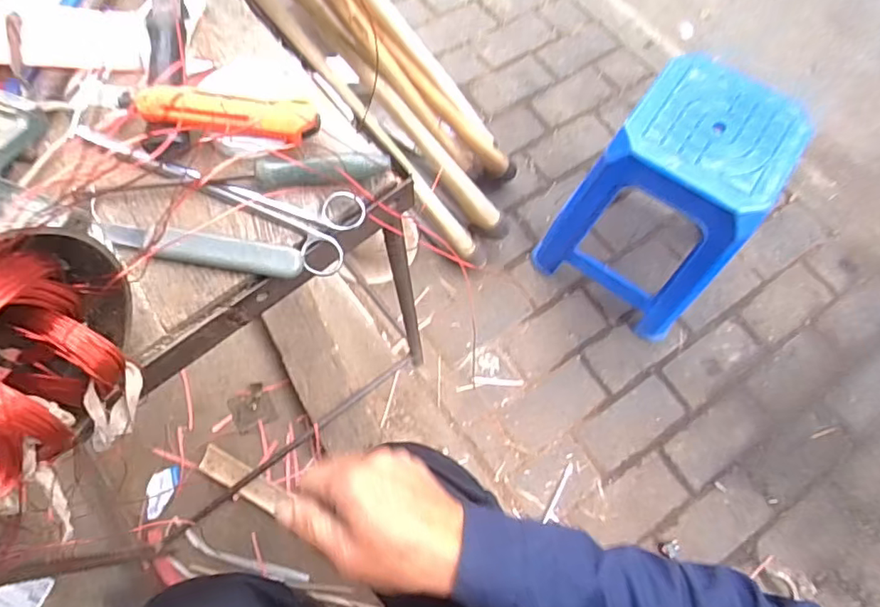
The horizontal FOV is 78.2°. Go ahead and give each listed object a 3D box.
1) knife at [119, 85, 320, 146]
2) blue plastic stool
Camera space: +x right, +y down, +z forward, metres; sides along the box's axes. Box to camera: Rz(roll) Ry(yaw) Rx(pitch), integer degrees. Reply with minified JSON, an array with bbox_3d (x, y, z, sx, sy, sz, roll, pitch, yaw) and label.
[{"bbox_3d":[-0.169,-0.147,0.412,0.147,0.018,0.029,6,70,0],"label":"knife"},{"bbox_3d":[0.453,-0.197,1.114,0.325,0.456,0.333,36,73,10],"label":"blue plastic stool"}]

